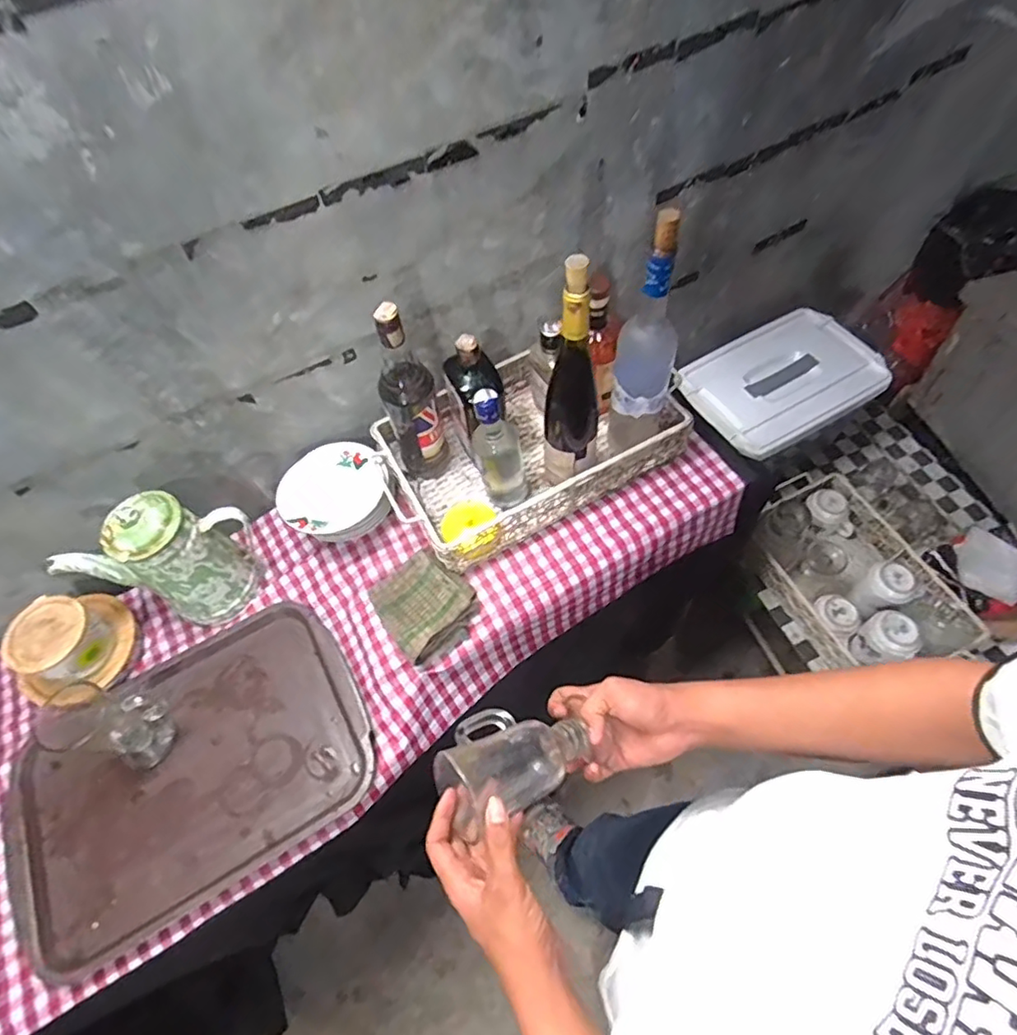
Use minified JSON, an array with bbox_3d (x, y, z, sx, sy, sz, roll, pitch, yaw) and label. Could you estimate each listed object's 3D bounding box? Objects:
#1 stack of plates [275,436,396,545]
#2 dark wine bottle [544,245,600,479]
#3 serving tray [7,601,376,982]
[{"bbox_3d":[-0.251,-0.033,0.843,0.154,0.084,0.163,-40,65,-18],"label":"stack of plates"},{"bbox_3d":[0.079,-0.166,0.706,0.073,0.333,0.072,-1,60,4],"label":"dark wine bottle"},{"bbox_3d":[-0.408,0.323,0.738,0.438,0.028,0.307,-27,61,-11],"label":"serving tray"}]

